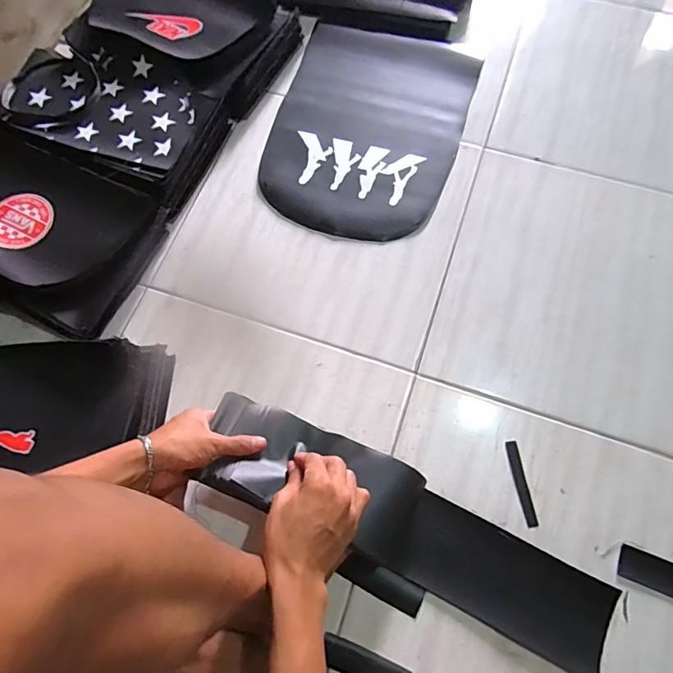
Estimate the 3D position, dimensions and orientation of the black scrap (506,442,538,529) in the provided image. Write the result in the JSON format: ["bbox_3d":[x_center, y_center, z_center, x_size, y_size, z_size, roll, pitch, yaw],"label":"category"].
[{"bbox_3d":[0.225,0.178,0.562,0.015,0.004,0.099,-8,69,-2],"label":"black scrap"}]

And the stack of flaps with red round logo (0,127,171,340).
[{"bbox_3d":[-0.444,-0.164,0.661,0.343,0.080,0.224,25,71,10],"label":"stack of flaps with red round logo"}]

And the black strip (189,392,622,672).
[{"bbox_3d":[0.076,0.214,0.516,0.479,0.050,0.109,30,72,-1],"label":"black strip"}]

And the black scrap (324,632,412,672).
[{"bbox_3d":[0.032,0.354,0.497,0.092,0.004,0.030,19,71,8],"label":"black scrap"}]

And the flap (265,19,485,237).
[{"bbox_3d":[0.052,-0.347,0.761,0.295,0.009,0.413,17,70,7],"label":"flap"}]

